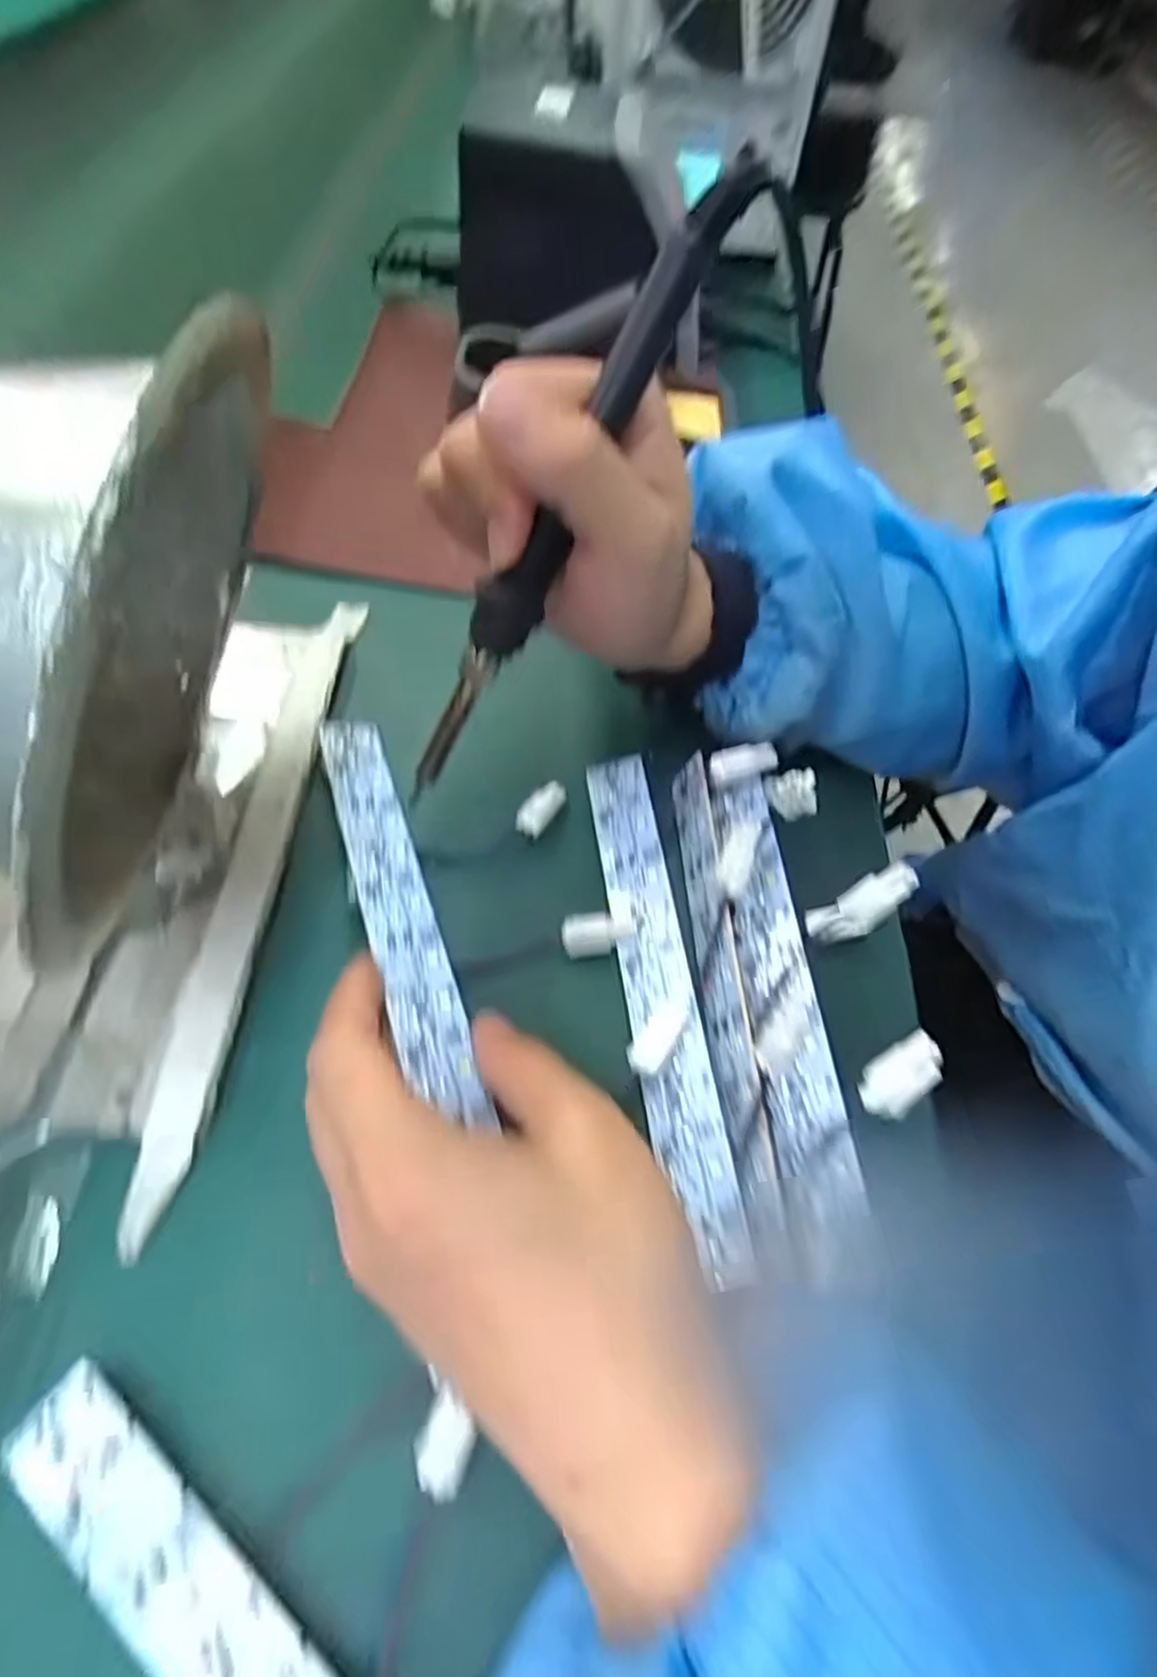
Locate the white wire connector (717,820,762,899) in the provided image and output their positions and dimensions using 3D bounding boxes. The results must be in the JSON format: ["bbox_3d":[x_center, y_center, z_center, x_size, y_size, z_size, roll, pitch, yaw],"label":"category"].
[{"bbox_3d":[0.057,0.007,0.273,0.011,0.004,0.028,18,91,8],"label":"white wire connector"}]

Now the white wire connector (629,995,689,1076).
[{"bbox_3d":[0.027,0.067,0.257,0.011,0.008,0.031,35,62,14],"label":"white wire connector"}]

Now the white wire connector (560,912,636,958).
[{"bbox_3d":[0.008,0.035,0.281,0.027,0.007,0.014,-7,60,-10],"label":"white wire connector"}]

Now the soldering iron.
[{"bbox_3d":[-0.009,-0.090,0.225,0.014,0.197,0.019,45,29,23],"label":"soldering iron"}]

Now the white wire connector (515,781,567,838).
[{"bbox_3d":[-0.015,-0.013,0.314,0.012,0.005,0.027,32,61,12],"label":"white wire connector"}]

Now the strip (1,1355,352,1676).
[{"bbox_3d":[-0.060,0.197,0.165,0.191,0.005,0.026,37,63,16],"label":"strip"}]

